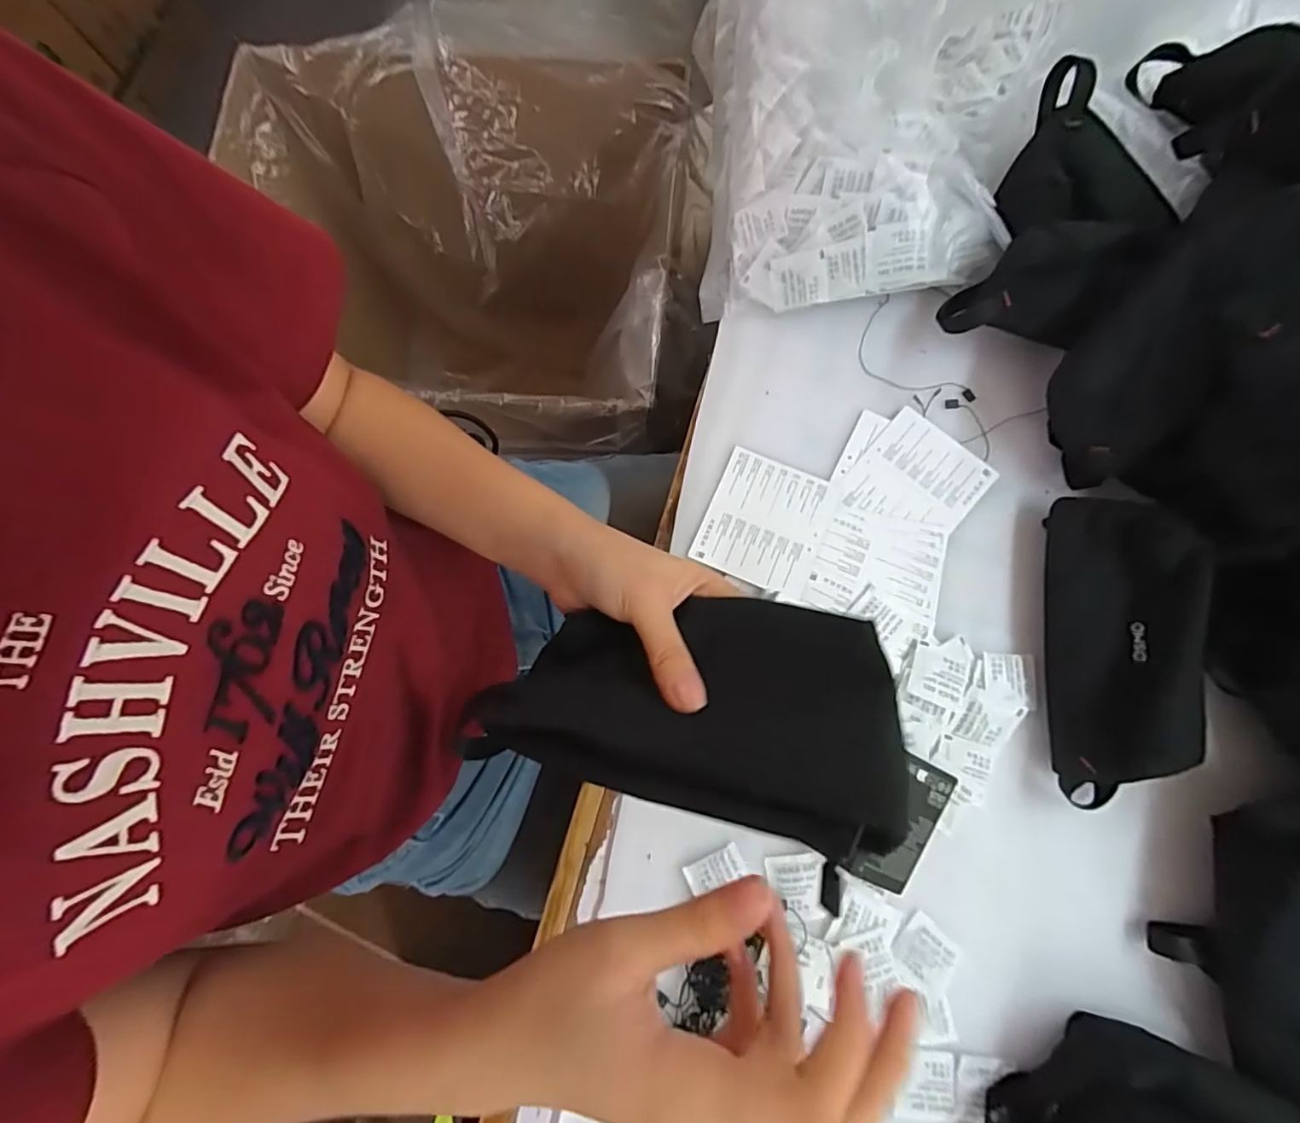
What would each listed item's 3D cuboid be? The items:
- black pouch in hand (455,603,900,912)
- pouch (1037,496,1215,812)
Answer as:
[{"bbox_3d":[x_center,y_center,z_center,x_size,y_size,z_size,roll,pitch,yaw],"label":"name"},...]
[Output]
[{"bbox_3d":[0.001,0.063,0.260,0.205,0.039,0.090,-1,76,31],"label":"black pouch in hand"},{"bbox_3d":[0.325,0.059,0.390,0.067,0.062,0.210,7,78,2],"label":"pouch"}]

